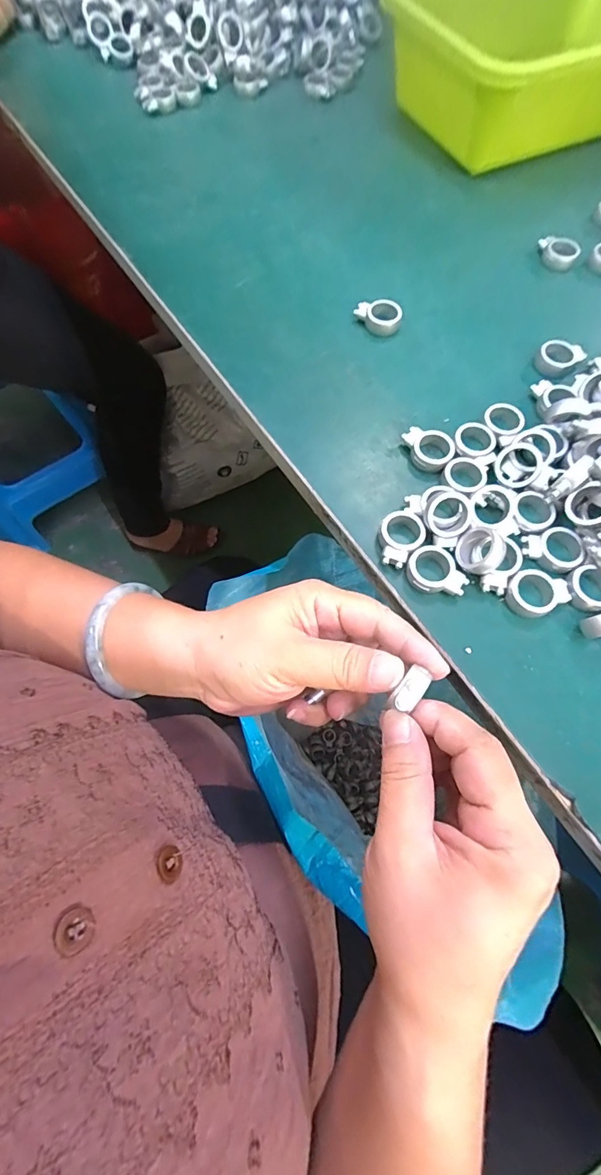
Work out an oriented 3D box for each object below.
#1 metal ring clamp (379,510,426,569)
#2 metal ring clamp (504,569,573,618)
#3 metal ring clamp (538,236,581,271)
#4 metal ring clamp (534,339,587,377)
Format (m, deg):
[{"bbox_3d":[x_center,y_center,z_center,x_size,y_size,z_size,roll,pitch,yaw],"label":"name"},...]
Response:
[{"bbox_3d":[0.058,-0.029,0.253,0.025,0.010,0.036,20,69,8],"label":"metal ring clamp"},{"bbox_3d":[0.131,0.003,0.238,0.034,0.010,0.026,-8,74,3],"label":"metal ring clamp"},{"bbox_3d":[0.207,-0.271,0.352,0.033,0.014,0.021,26,70,10],"label":"metal ring clamp"},{"bbox_3d":[0.183,-0.162,0.307,0.031,0.013,0.023,24,70,10],"label":"metal ring clamp"}]

